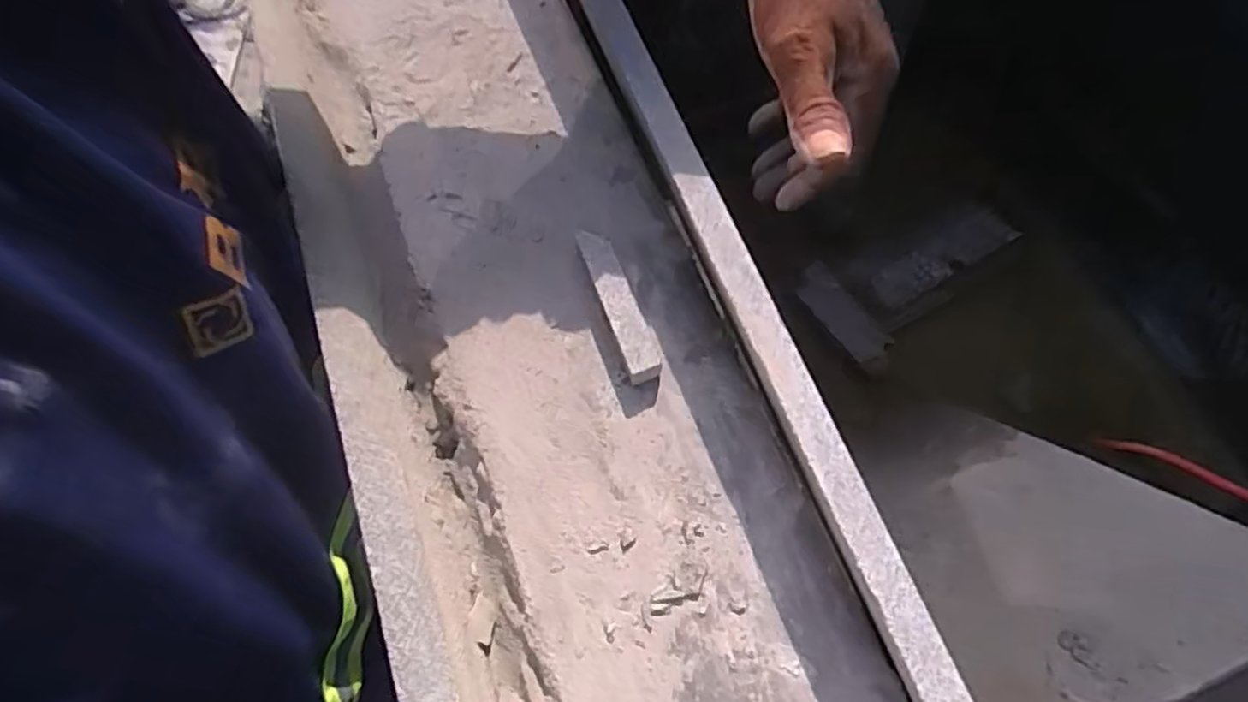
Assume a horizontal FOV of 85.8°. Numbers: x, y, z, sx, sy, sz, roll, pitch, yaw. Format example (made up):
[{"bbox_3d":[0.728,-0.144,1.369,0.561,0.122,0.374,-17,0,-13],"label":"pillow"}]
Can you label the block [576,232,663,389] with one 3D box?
[{"bbox_3d":[-0.003,-0.026,0.379,0.020,0.021,0.089,-20,70,-6],"label":"block"}]

